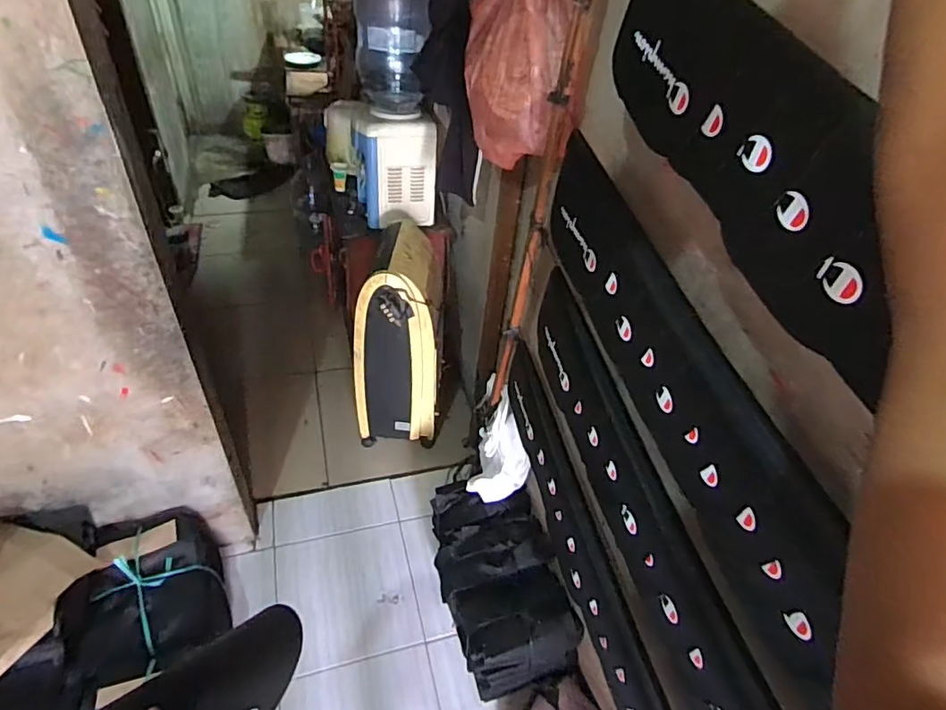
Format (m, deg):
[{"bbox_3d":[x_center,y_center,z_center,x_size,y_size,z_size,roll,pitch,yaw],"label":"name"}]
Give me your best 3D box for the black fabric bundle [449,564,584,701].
[{"bbox_3d":[0.122,0.743,1.484,0.303,0.161,0.256,-7,44,-15],"label":"black fabric bundle"}]

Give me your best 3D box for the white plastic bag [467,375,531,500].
[{"bbox_3d":[0.081,0.253,1.614,0.169,0.373,0.090,3,7,-4],"label":"white plastic bag"}]

